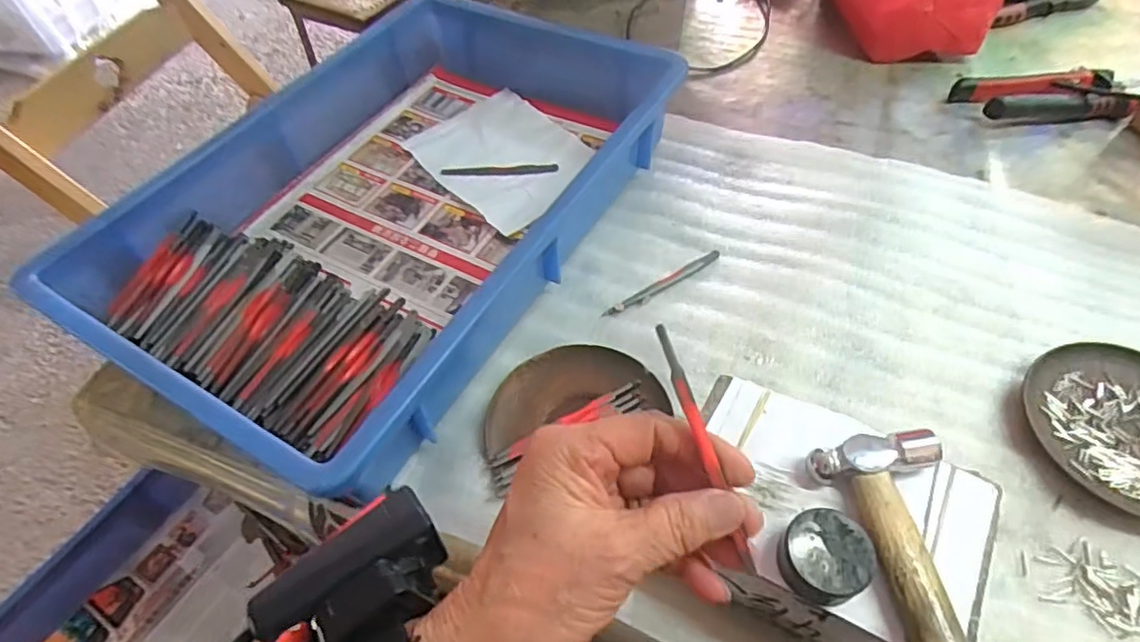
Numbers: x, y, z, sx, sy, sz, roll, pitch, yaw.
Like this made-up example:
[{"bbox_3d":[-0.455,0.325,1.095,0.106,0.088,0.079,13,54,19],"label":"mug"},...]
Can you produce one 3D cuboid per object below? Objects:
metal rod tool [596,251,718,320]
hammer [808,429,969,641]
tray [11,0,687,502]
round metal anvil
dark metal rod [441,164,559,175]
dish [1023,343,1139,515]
[{"bbox_3d":[0.070,-0.028,0.460,0.105,0.004,0.012,-30,57,-19],"label":"metal rod tool"},{"bbox_3d":[0.156,0.118,0.261,0.055,0.017,0.146,-6,52,-2],"label":"hammer"},{"bbox_3d":[-0.129,-0.096,0.474,0.276,0.074,0.421,24,57,20],"label":"tray"},{"bbox_3d":[0.113,0.106,0.277,0.037,0.024,0.034,-1,52,2],"label":"round metal anvil"},{"bbox_3d":[-0.062,-0.134,0.545,0.101,0.004,0.014,1,53,4],"label":"dark metal rod"},{"bbox_3d":[0.340,0.063,0.373,0.109,0.011,0.113,-1,52,2],"label":"dish"}]

